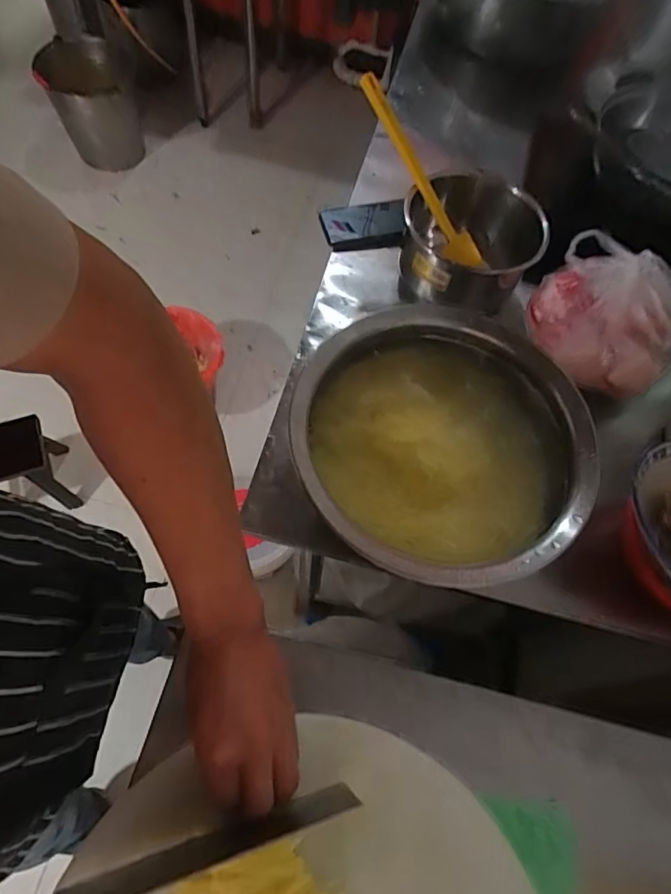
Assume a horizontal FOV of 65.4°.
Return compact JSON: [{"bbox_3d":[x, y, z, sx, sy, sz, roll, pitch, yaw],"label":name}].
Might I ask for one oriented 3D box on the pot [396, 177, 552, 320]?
[{"bbox_3d":[0.177,-0.276,0.716,0.188,0.116,0.152,20,64,4],"label":"pot"}]

